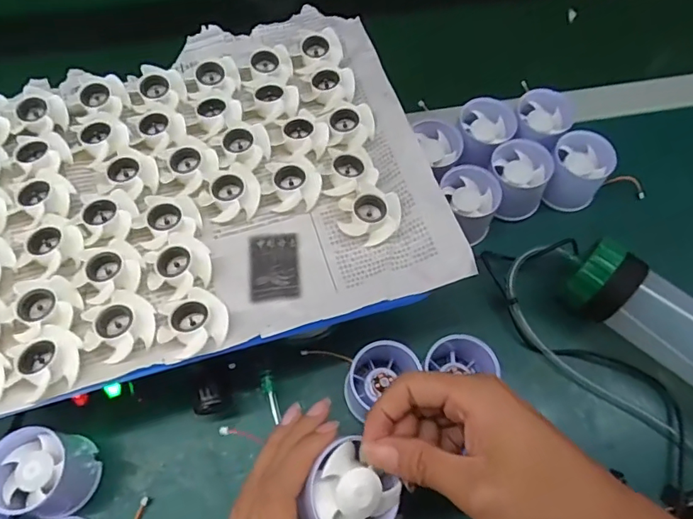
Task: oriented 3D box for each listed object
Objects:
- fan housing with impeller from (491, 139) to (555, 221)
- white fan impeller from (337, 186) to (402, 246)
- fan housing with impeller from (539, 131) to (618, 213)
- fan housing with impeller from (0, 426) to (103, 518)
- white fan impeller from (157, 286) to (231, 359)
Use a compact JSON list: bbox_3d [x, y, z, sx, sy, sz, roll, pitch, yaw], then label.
[{"bbox_3d":[0.152,-0.069,0.447,0.053,0.049,0.052,0,63,0],"label":"fan housing with impeller"},{"bbox_3d":[0.018,-0.031,0.354,0.041,0.018,0.038,0,63,0],"label":"white fan impeller"},{"bbox_3d":[0.208,-0.079,0.455,0.050,0.054,0.052,0,63,0],"label":"fan housing with impeller"},{"bbox_3d":[-0.206,0.146,0.342,0.052,0.052,0.052,0,63,0],"label":"fan housing with impeller"},{"bbox_3d":[-0.096,0.040,0.314,0.042,0.015,0.038,-32,67,-15],"label":"white fan impeller"}]

